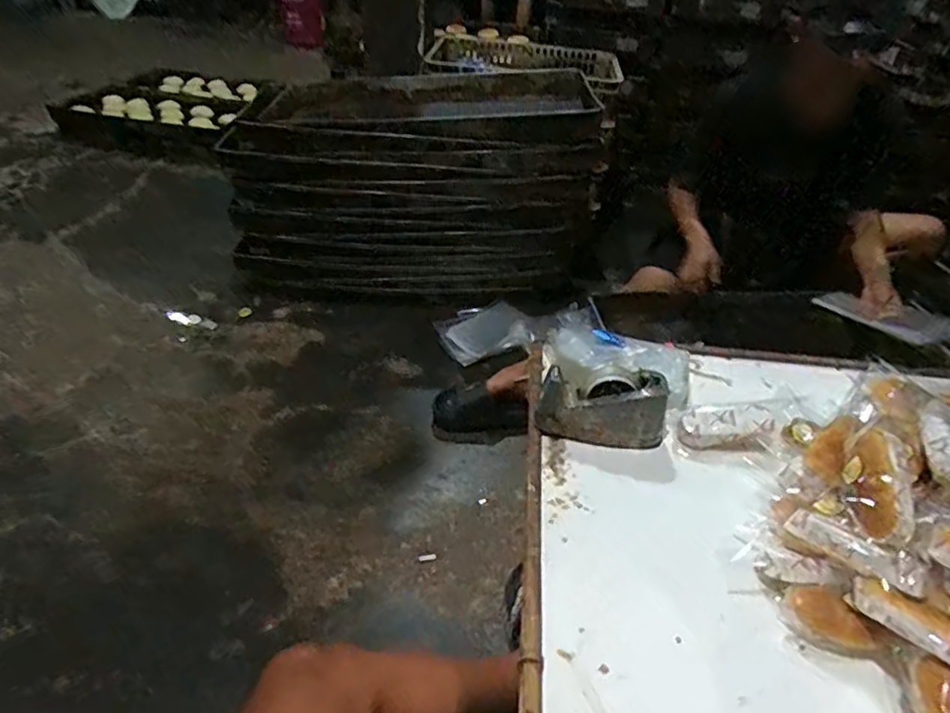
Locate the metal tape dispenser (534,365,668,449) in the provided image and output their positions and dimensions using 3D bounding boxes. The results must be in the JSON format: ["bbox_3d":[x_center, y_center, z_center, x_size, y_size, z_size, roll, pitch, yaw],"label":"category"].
[{"bbox_3d":[0.204,0.081,0.928,0.205,0.105,0.068,5,39,0],"label":"metal tape dispenser"}]

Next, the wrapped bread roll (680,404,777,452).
[{"bbox_3d":[0.395,0.110,0.912,0.144,0.042,0.068,-6,38,9],"label":"wrapped bread roll"}]

